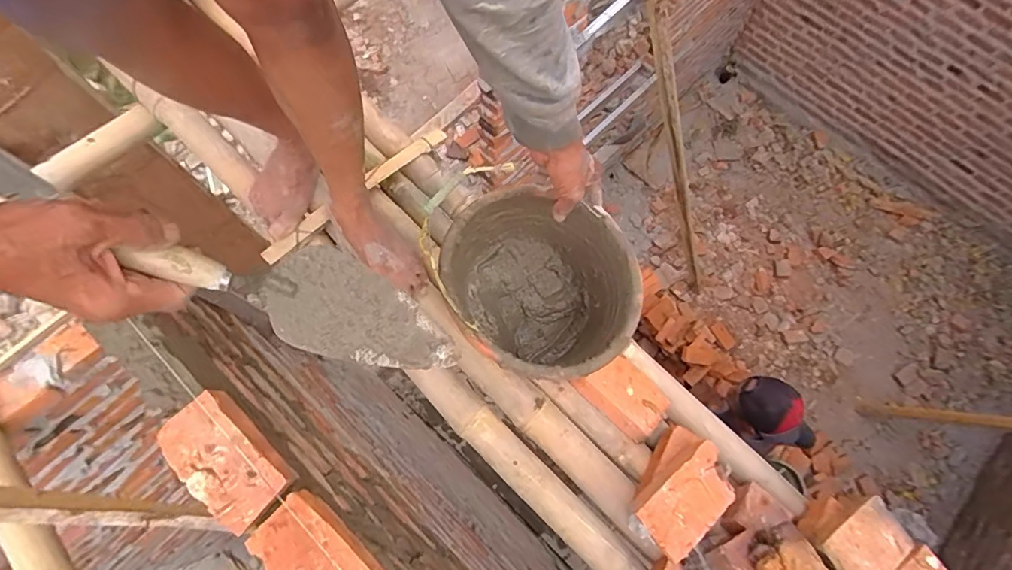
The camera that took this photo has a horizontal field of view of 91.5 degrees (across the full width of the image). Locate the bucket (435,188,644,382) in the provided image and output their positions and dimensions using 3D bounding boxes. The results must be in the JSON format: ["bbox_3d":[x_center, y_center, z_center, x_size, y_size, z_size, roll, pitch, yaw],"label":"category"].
[{"bbox_3d":[0.049,0.013,0.756,0.252,0.208,0.275,0,71,0],"label":"bucket"}]

